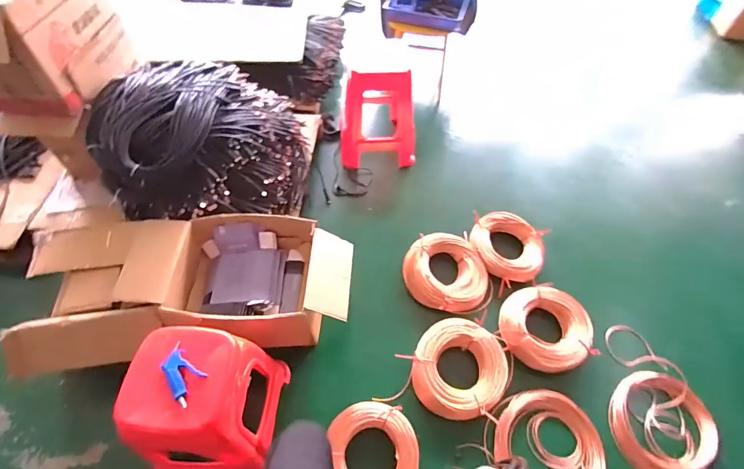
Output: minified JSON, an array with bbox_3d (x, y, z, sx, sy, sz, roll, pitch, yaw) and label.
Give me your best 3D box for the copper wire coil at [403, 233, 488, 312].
[{"bbox_3d":[0.333,0.168,1.778,0.372,0.101,0.347,1,55,-1],"label":"copper wire coil"}]

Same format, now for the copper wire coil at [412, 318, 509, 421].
[{"bbox_3d":[0.348,0.522,1.569,0.355,0.095,0.383,1,55,-1],"label":"copper wire coil"}]

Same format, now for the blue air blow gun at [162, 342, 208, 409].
[{"bbox_3d":[-0.511,0.373,1.058,0.146,0.026,0.088,37,62,21],"label":"blue air blow gun"}]

